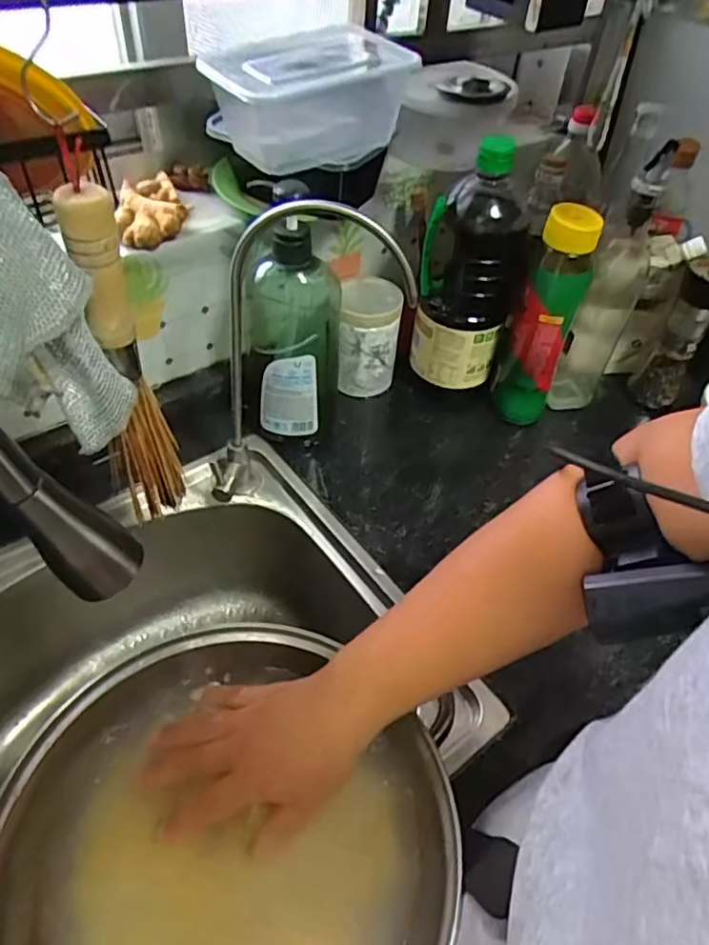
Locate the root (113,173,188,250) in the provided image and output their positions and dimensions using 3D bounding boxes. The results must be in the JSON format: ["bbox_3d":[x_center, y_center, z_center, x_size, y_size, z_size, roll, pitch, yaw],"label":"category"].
[{"bbox_3d":[-0.198,-0.252,0.591,0.063,0.026,0.094,-14,50,-17],"label":"root"}]

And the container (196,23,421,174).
[{"bbox_3d":[-0.045,-0.331,0.546,0.164,0.081,0.133,-14,50,-17],"label":"container"}]

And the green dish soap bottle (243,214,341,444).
[{"bbox_3d":[-0.067,-0.139,0.643,0.101,0.241,0.078,0,48,-5],"label":"green dish soap bottle"}]

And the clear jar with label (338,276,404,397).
[{"bbox_3d":[0.016,-0.160,0.747,0.069,0.126,0.065,3,47,-3],"label":"clear jar with label"}]

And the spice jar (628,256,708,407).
[{"bbox_3d":[0.388,-0.160,0.733,0.054,0.173,0.054,3,47,-3],"label":"spice jar"}]

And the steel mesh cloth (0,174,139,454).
[{"bbox_3d":[-0.182,-0.079,0.344,0.077,0.158,0.045,1,48,-4],"label":"steel mesh cloth"}]

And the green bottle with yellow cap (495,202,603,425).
[{"bbox_3d":[0.205,-0.154,0.676,0.059,0.249,0.060,20,49,13],"label":"green bottle with yellow cap"}]

